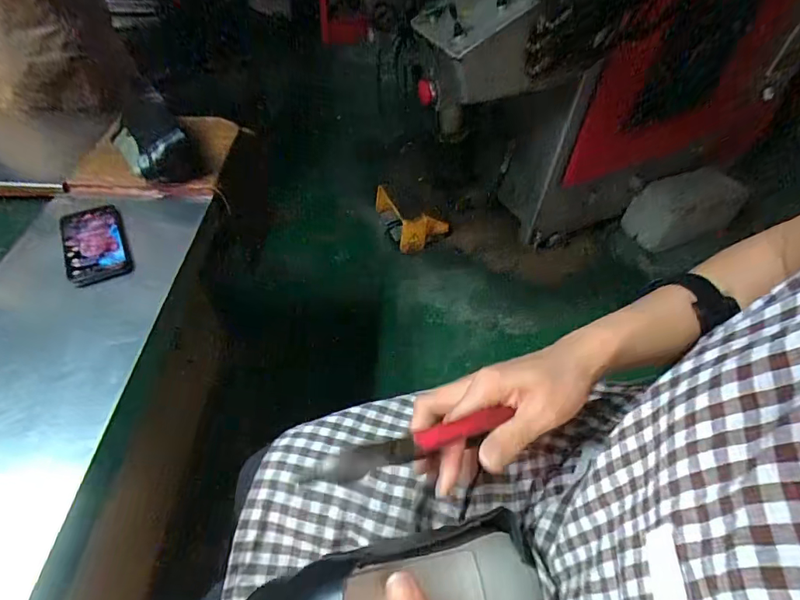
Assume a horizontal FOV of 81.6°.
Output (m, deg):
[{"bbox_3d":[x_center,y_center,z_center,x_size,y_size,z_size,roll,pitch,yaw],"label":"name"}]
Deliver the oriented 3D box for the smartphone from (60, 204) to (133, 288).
[{"bbox_3d":[-0.434,-0.082,0.658,0.078,0.016,0.156,-22,54,-20],"label":"smartphone"}]

